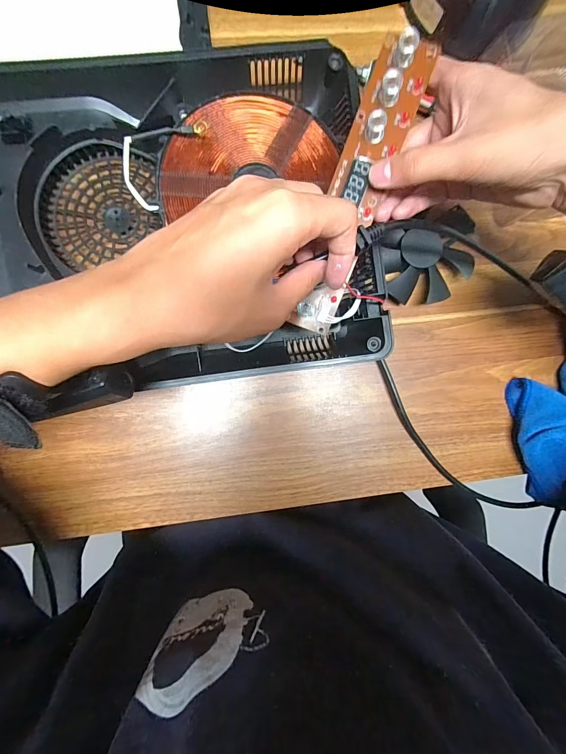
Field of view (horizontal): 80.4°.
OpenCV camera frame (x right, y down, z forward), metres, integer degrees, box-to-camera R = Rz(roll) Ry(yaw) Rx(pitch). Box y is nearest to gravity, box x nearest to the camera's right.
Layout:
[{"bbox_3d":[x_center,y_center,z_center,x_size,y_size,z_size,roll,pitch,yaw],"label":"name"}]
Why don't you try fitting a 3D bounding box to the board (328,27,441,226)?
[{"bbox_3d":[0.069,-0.176,0.235,0.039,0.023,0.118,21,99,-4],"label":"board"}]

